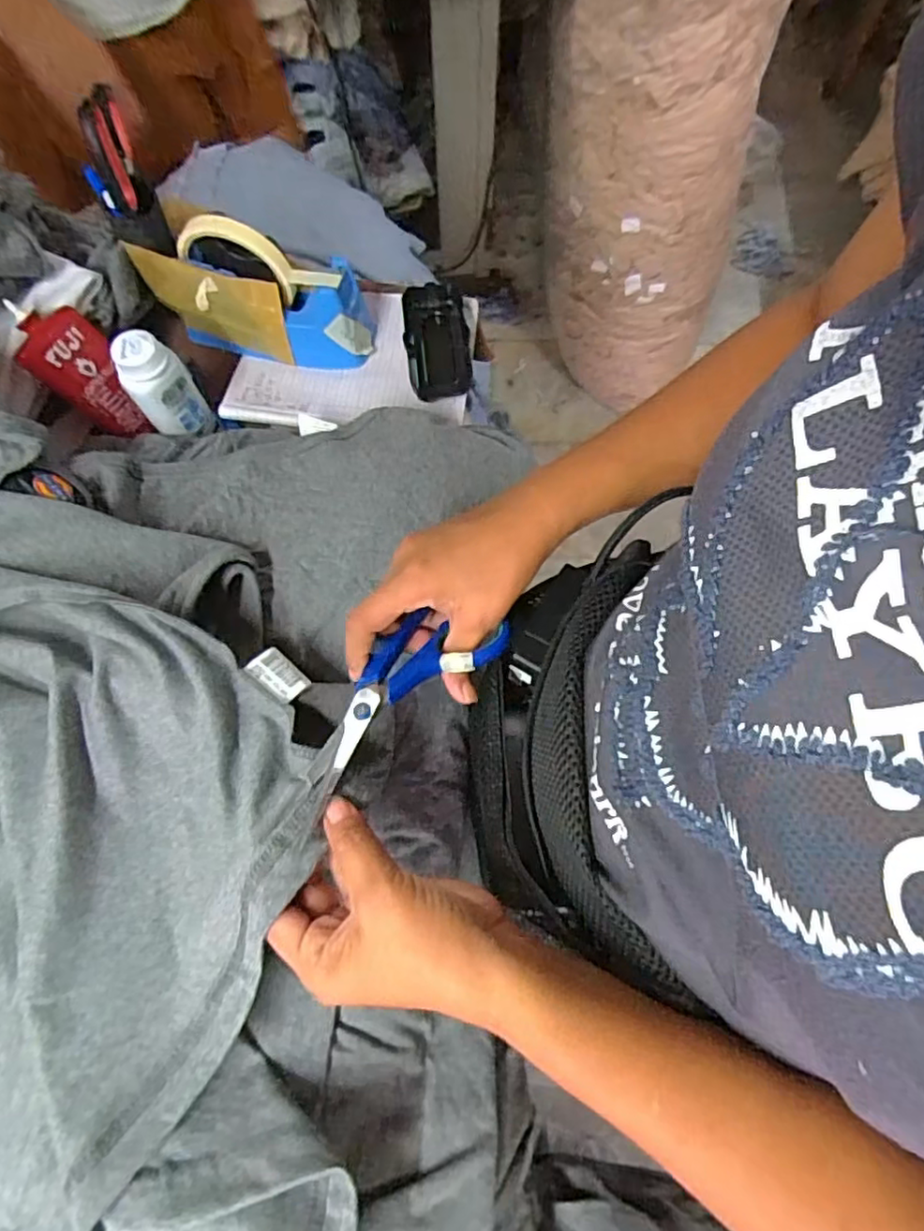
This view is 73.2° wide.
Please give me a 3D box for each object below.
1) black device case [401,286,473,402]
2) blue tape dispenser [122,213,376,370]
[{"bbox_3d":[-0.022,-0.239,0.539,0.055,0.019,0.114,-3,71,0],"label":"black device case"},{"bbox_3d":[-0.172,-0.271,0.514,0.184,0.100,0.058,10,72,4],"label":"blue tape dispenser"}]

